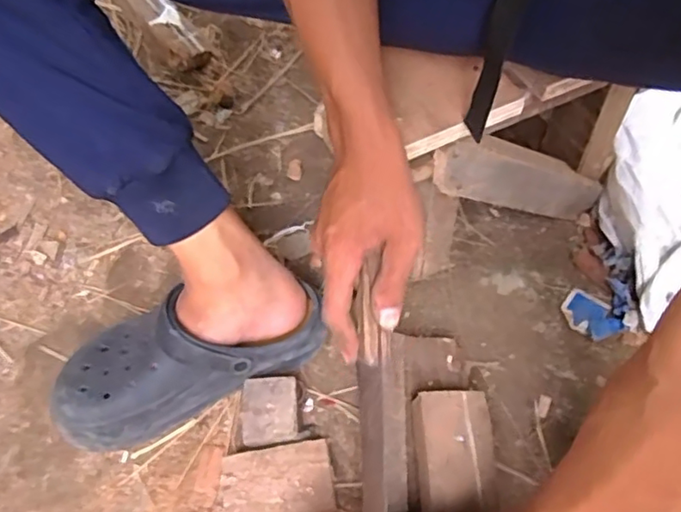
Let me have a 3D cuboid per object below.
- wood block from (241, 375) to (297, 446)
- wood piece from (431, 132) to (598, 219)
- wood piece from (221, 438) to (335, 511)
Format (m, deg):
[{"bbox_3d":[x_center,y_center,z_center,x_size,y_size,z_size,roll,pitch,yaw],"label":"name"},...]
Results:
[{"bbox_3d":[-0.067,0.154,0.588,0.052,0.039,0.067,-4,59,0],"label":"wood block"},{"bbox_3d":[0.183,-0.075,0.607,0.290,0.061,0.018,6,47,-45],"label":"wood piece"},{"bbox_3d":[-0.056,0.207,0.549,0.097,0.040,0.060,-9,59,-3],"label":"wood piece"}]

